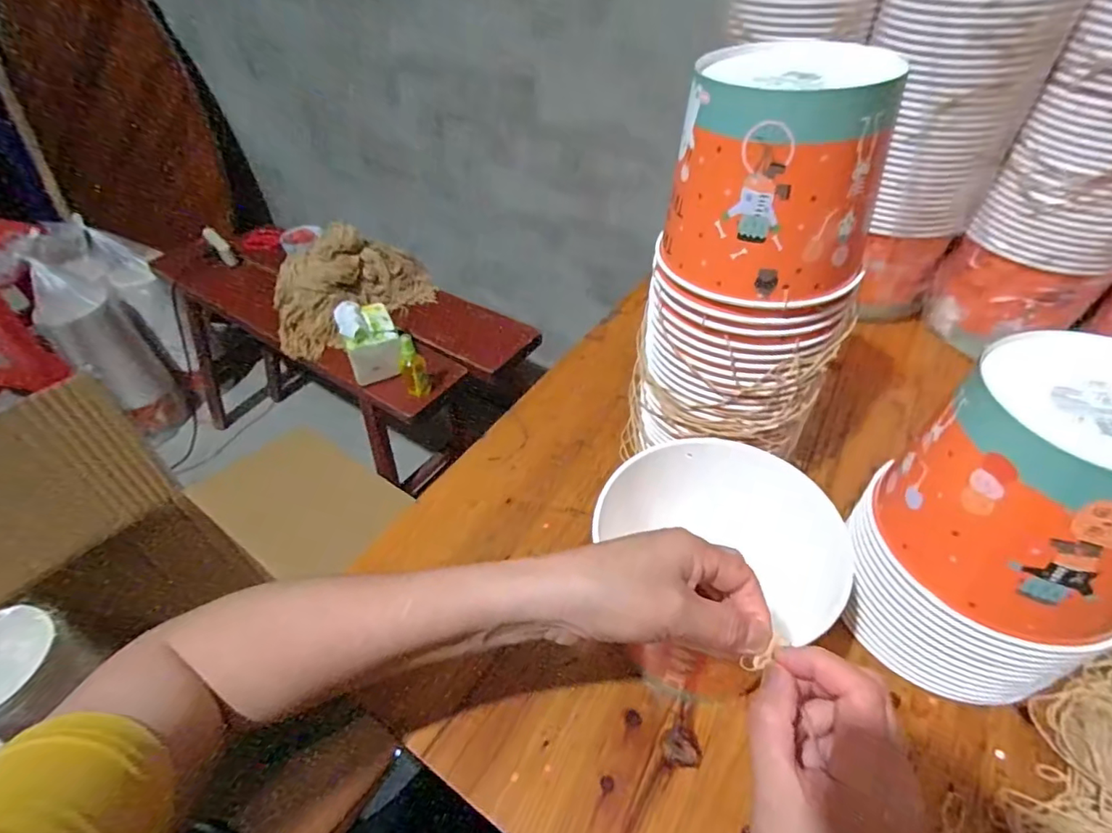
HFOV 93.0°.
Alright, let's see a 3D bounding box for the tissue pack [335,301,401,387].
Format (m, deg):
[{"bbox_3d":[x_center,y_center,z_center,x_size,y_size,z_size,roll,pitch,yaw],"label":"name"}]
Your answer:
[{"bbox_3d":[-0.349,-0.143,0.992,0.096,0.098,0.134,-20,48,-17],"label":"tissue pack"}]

